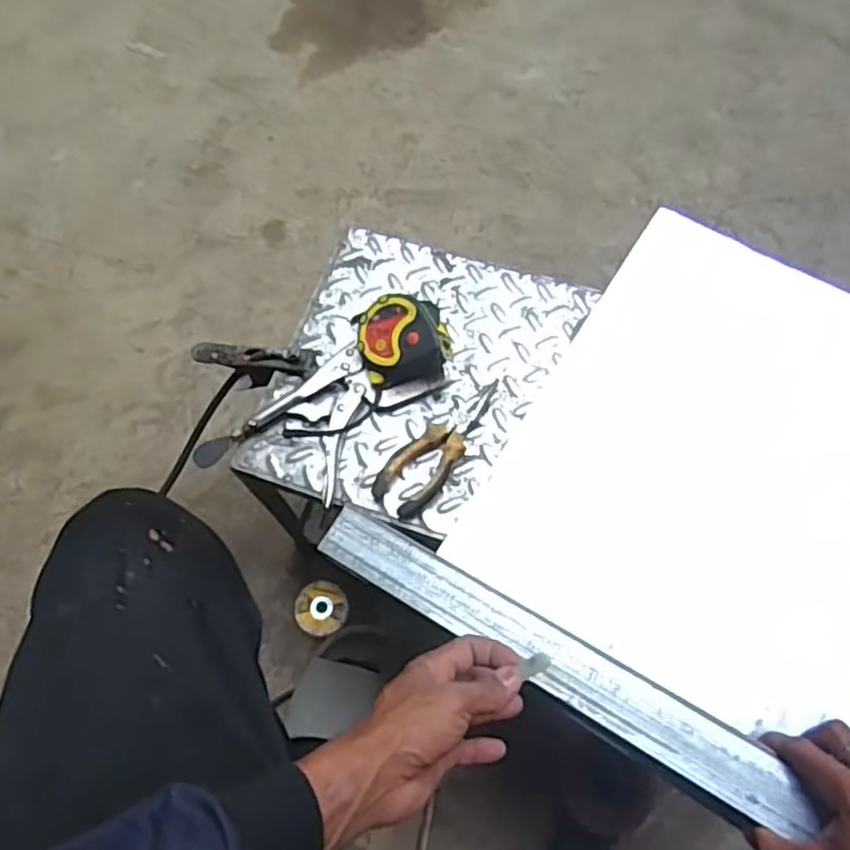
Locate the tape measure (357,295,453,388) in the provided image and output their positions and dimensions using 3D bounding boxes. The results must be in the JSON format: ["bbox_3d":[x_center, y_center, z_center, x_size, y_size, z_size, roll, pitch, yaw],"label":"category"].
[{"bbox_3d":[-0.020,-0.082,0.673,0.088,0.056,0.079,-6,67,0],"label":"tape measure"}]

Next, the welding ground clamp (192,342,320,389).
[{"bbox_3d":[-0.178,-0.063,0.727,0.155,0.034,0.036,8,65,30],"label":"welding ground clamp"}]

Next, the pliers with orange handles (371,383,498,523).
[{"bbox_3d":[0.018,0.018,0.656,0.048,0.018,0.155,39,74,17],"label":"pliers with orange handles"}]

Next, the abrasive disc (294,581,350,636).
[{"bbox_3d":[-0.134,0.236,0.910,0.066,0.007,0.066,9,67,6],"label":"abrasive disc"}]

